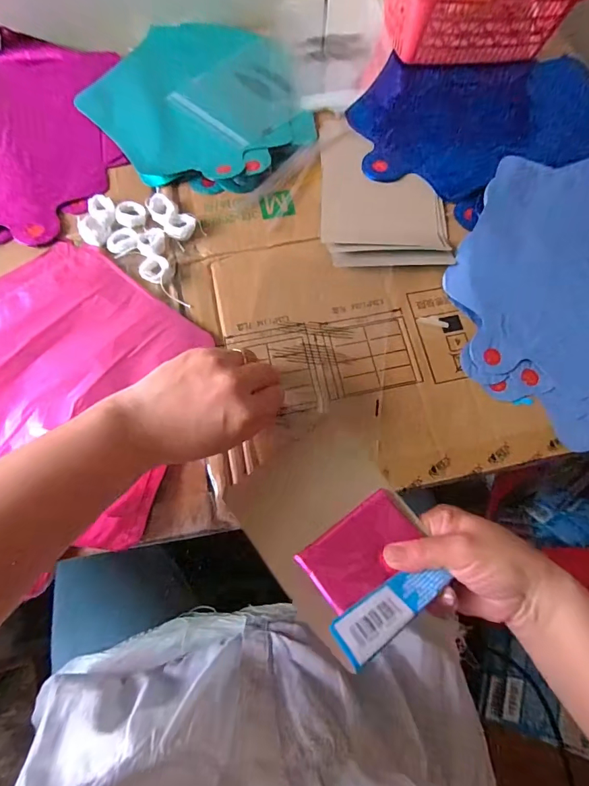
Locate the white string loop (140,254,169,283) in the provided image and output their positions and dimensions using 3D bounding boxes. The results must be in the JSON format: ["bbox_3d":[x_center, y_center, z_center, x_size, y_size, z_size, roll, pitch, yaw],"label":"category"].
[{"bbox_3d":[-0.129,-0.113,0.370,0.023,0.012,0.030,9,72,3],"label":"white string loop"}]

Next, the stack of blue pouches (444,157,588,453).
[{"bbox_3d":[0.276,-0.092,0.369,0.256,0.035,0.272,-2,72,-1],"label":"stack of blue pouches"}]

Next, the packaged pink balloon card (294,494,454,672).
[{"bbox_3d":[0.054,0.124,0.285,0.099,0.017,0.076,-26,54,-28],"label":"packaged pink balloon card"}]

